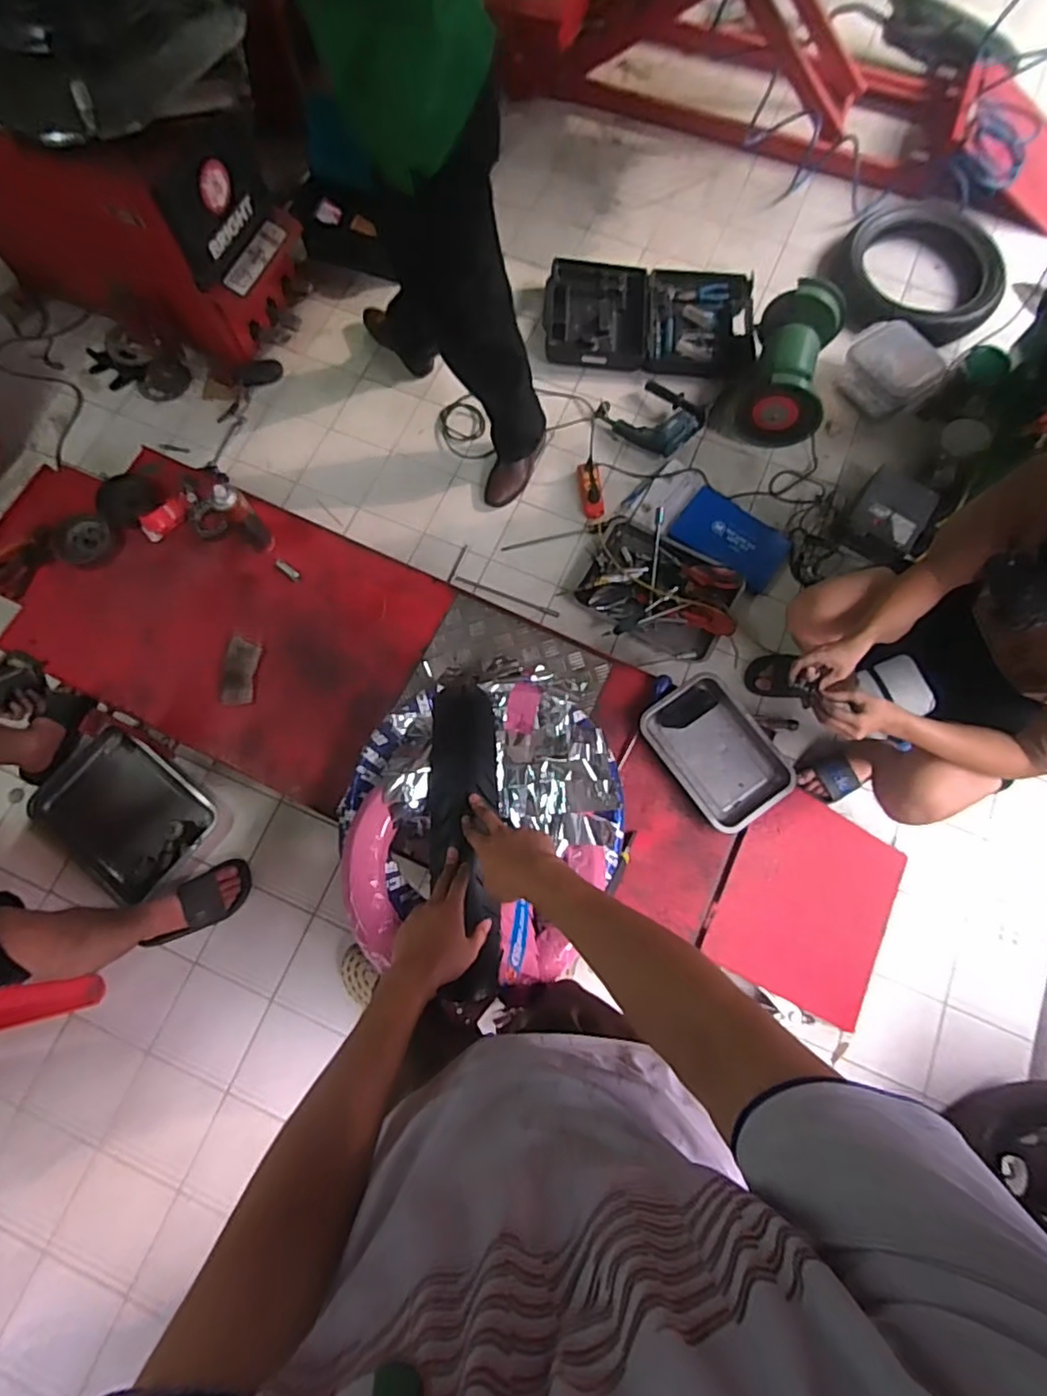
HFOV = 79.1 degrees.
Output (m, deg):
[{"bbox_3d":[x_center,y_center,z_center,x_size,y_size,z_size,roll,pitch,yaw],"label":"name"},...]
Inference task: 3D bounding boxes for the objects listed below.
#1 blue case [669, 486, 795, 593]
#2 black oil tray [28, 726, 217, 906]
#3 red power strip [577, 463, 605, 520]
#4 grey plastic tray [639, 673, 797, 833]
[{"bbox_3d":[0.550,-0.424,1.663,0.286,0.031,0.182,36,77,10],"label":"blue case"},{"bbox_3d":[-0.950,0.274,1.496,0.377,0.043,0.291,38,77,10],"label":"black oil tray"},{"bbox_3d":[0.181,-0.559,1.714,0.064,0.035,0.150,-11,74,-3],"label":"red power strip"},{"bbox_3d":[0.408,0.116,1.351,0.203,0.047,0.315,-35,77,-9],"label":"grey plastic tray"}]

